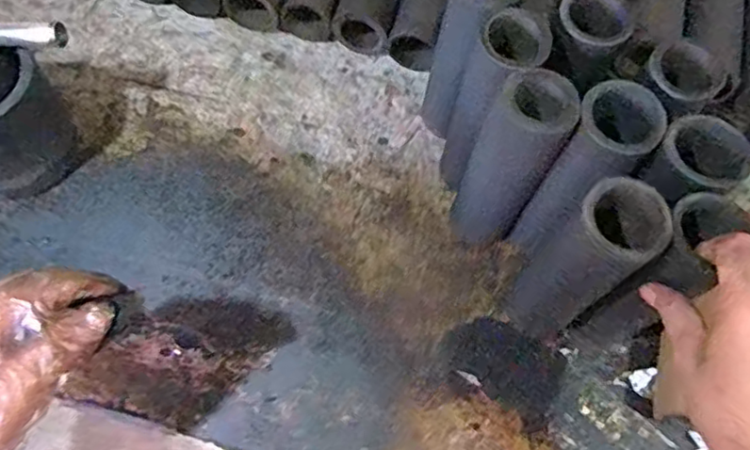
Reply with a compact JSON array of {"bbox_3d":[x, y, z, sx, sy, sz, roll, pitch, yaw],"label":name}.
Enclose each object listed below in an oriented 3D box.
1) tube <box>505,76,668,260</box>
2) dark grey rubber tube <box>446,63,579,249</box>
[{"bbox_3d":[0.149,-0.031,0.467,0.050,0.178,0.061,35,66,12],"label":"tube"},{"bbox_3d":[0.096,-0.038,0.468,0.051,0.182,0.060,26,65,8],"label":"dark grey rubber tube"}]

